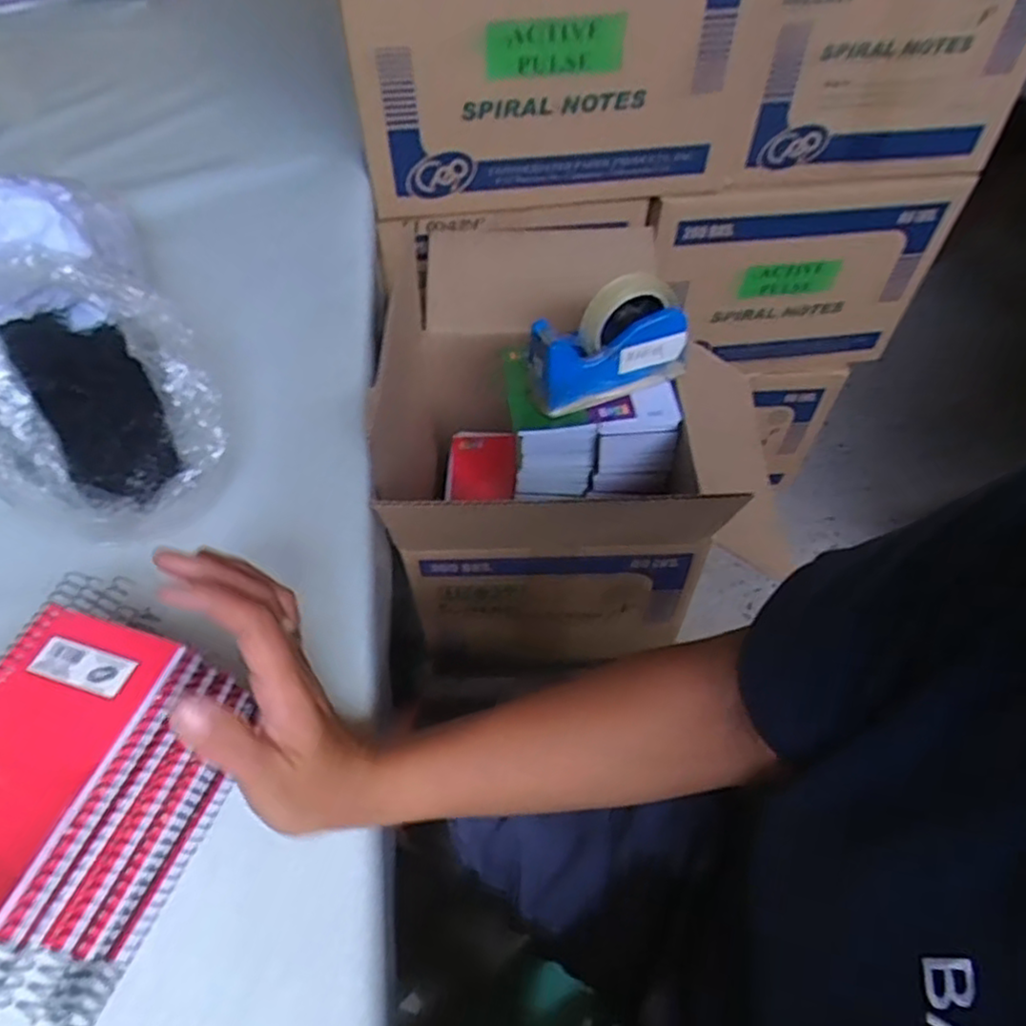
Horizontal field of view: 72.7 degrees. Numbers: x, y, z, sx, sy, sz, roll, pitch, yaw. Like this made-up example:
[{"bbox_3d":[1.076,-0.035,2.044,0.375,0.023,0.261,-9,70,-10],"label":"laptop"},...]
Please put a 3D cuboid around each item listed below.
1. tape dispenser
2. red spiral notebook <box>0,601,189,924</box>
[{"bbox_3d":[0.095,-0.170,0.697,0.159,0.114,0.050,-16,55,-13],"label":"tape dispenser"},{"bbox_3d":[-0.222,0.105,0.316,0.083,0.005,0.129,14,53,11],"label":"red spiral notebook"}]

